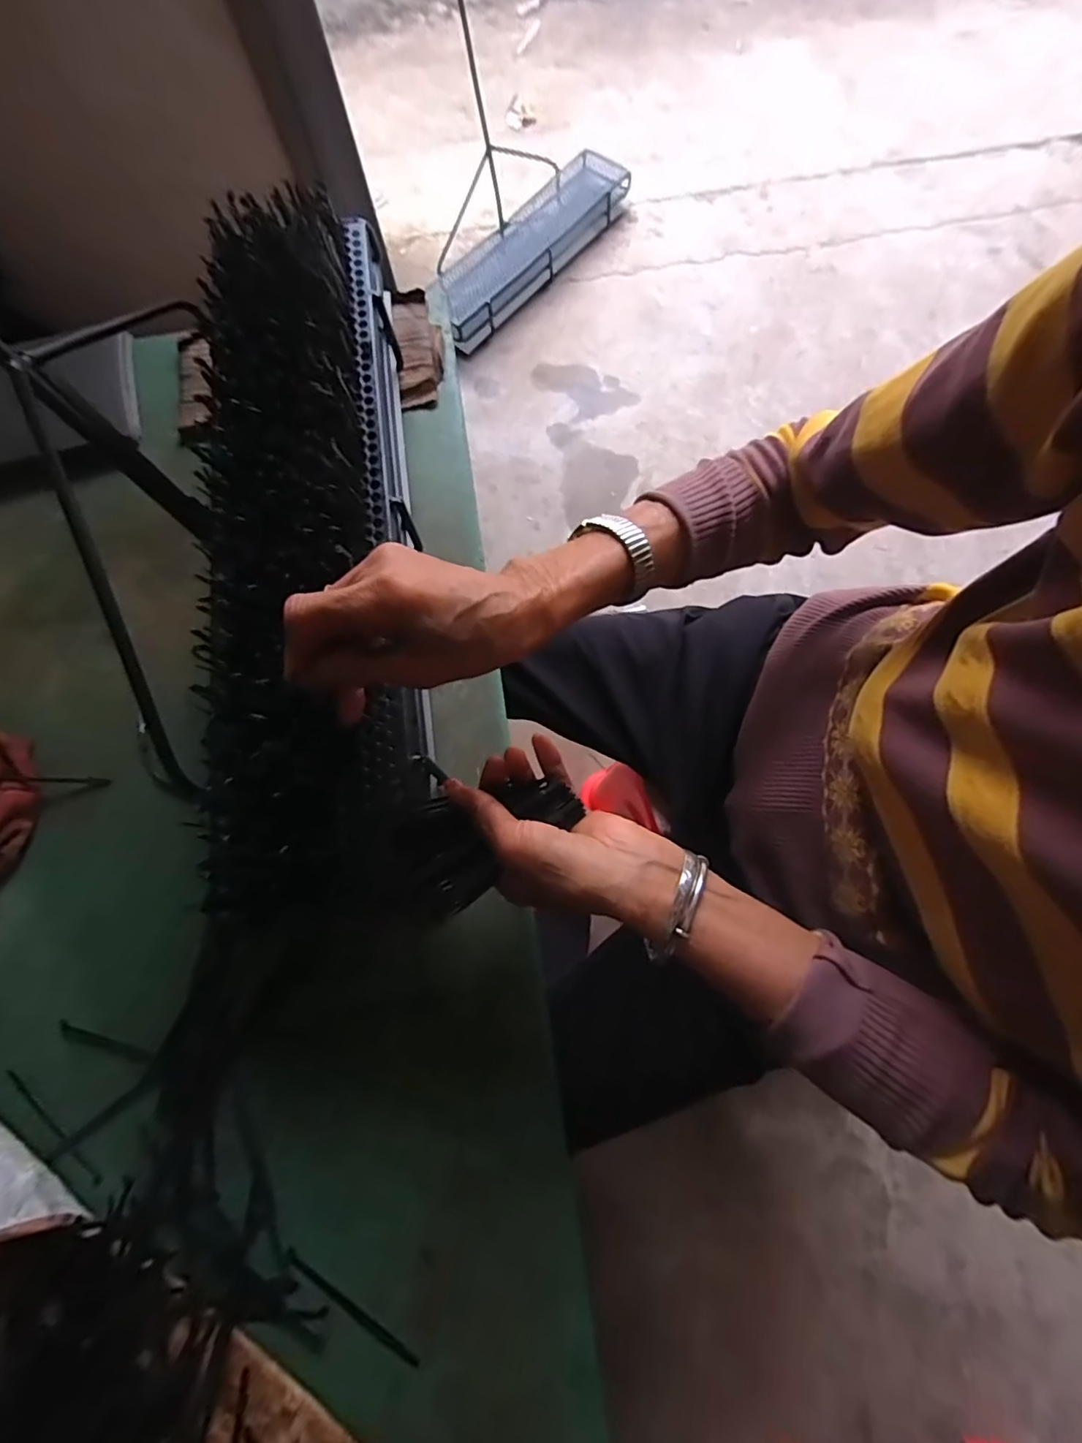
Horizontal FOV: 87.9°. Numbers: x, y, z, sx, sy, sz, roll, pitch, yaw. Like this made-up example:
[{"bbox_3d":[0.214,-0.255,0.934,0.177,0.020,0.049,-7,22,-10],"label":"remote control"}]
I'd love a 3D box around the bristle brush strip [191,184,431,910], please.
[{"bbox_3d":[-0.171,-0.156,0.430,0.136,0.088,0.558,-6,74,-1],"label":"bristle brush strip"}]

